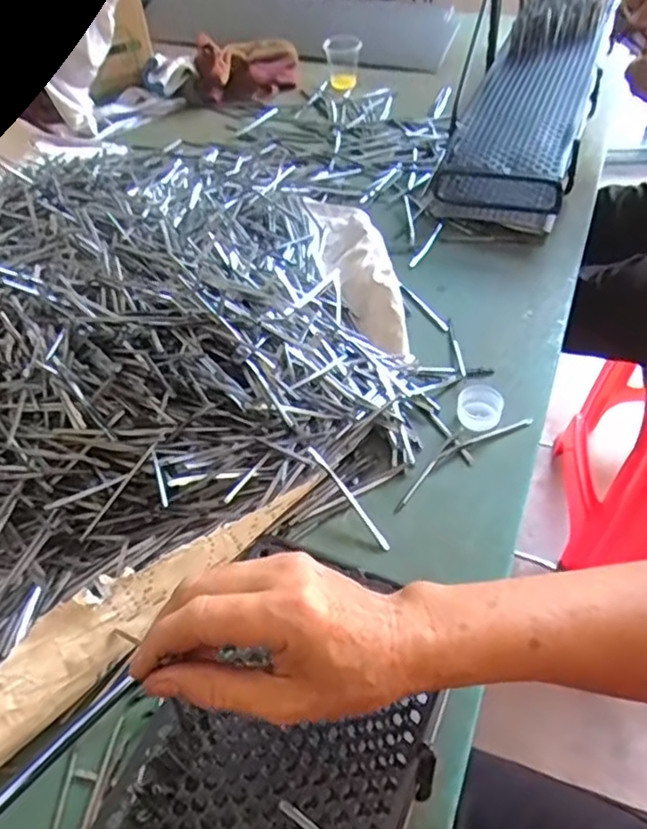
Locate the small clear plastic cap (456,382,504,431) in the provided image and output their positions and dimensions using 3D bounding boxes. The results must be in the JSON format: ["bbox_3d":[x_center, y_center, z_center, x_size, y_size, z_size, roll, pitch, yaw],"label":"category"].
[{"bbox_3d":[0.144,-0.007,0.594,0.040,0.020,0.038,-3,48,3],"label":"small clear plastic cap"}]

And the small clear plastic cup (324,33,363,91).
[{"bbox_3d":[0.035,-0.604,1.101,0.062,0.063,0.066,-3,48,2],"label":"small clear plastic cup"}]

